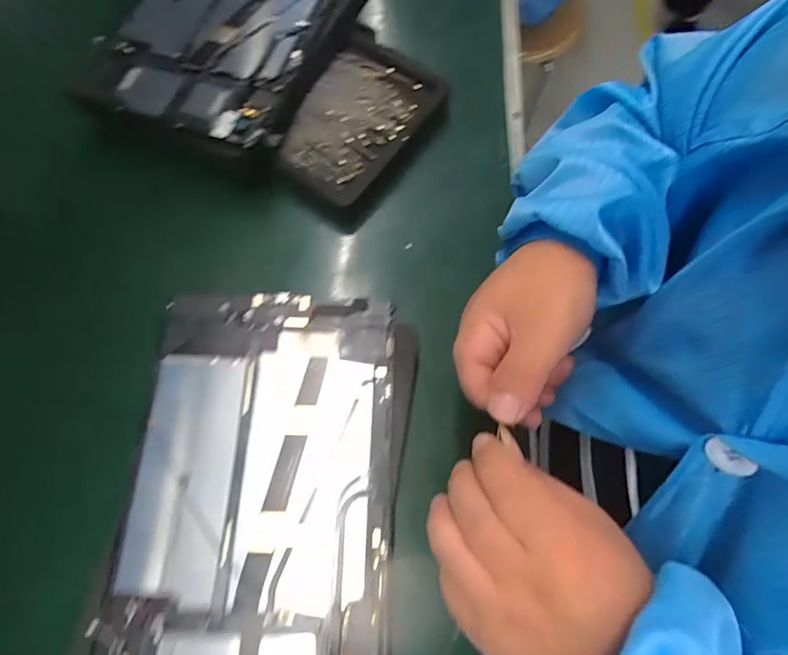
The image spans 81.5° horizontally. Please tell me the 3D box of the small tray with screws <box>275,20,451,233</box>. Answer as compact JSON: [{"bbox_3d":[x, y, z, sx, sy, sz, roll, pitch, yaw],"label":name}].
[{"bbox_3d":[-0.028,-0.172,0.375,0.106,0.034,0.169,28,71,7],"label":"small tray with screws"}]

